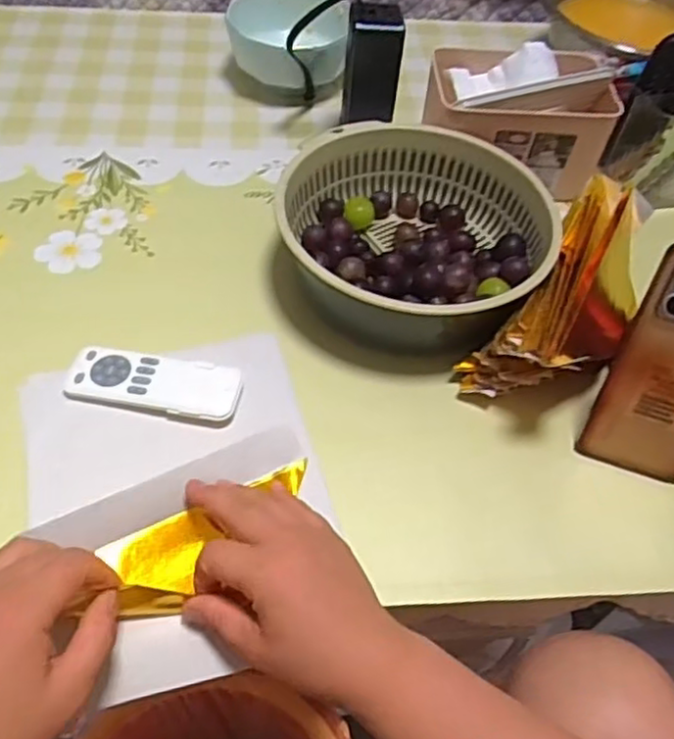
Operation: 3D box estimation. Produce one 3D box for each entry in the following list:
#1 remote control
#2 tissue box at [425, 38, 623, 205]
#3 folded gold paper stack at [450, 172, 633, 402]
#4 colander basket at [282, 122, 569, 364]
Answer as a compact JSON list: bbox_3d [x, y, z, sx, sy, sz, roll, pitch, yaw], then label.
[{"bbox_3d":[-0.134,0.010,0.503,0.124,0.010,0.047,9,52,2],"label":"remote control"},{"bbox_3d":[0.173,-0.254,0.664,0.172,0.076,0.139,7,52,1],"label":"tissue box"},{"bbox_3d":[0.181,-0.051,0.531,0.085,0.113,0.194,33,57,19],"label":"folded gold paper stack"},{"bbox_3d":[0.065,-0.112,0.578,0.220,0.074,0.217,14,53,6],"label":"colander basket"}]

